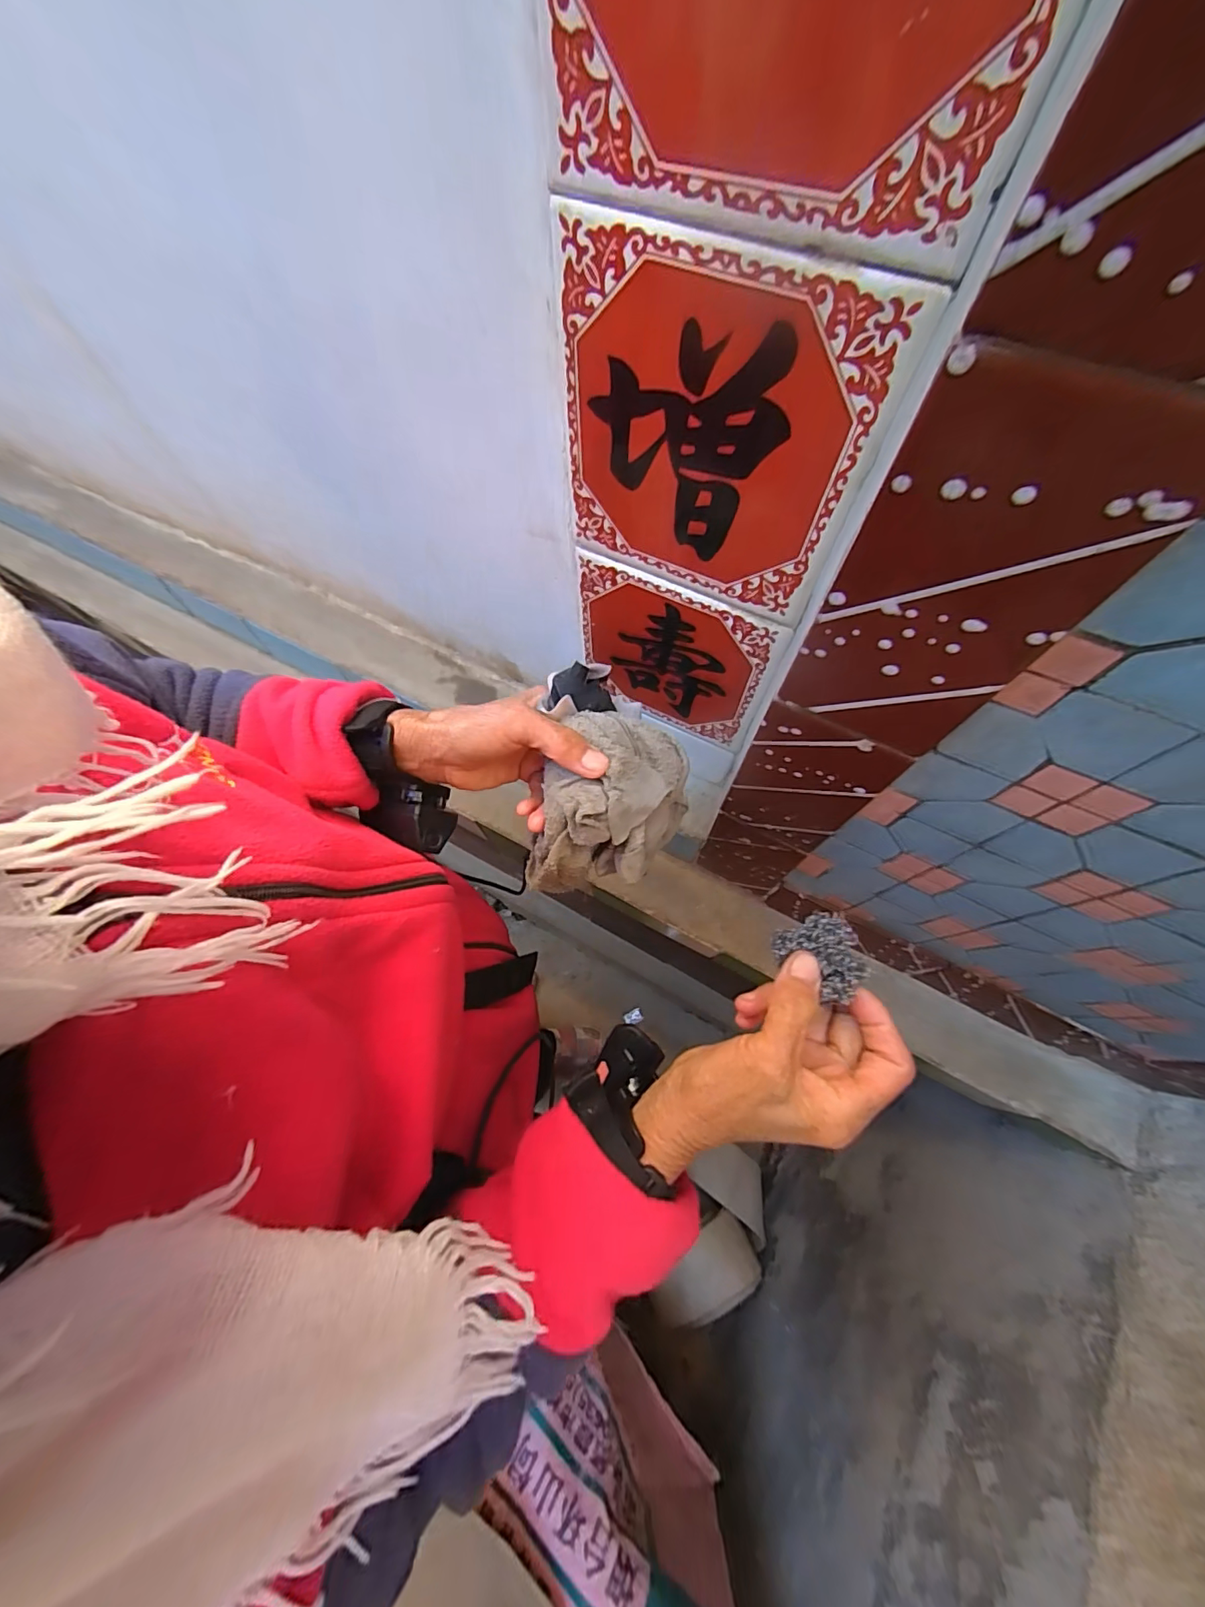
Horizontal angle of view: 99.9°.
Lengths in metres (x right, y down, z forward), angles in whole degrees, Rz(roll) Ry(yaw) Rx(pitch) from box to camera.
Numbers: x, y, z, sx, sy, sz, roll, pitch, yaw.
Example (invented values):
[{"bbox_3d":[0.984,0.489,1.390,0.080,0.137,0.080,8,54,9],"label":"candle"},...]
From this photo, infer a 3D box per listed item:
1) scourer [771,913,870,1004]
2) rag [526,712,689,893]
[{"bbox_3d":[0.114,0.080,0.263,0.033,0.026,0.040,-22,68,-8],"label":"scourer"},{"bbox_3d":[0.003,0.008,0.324,0.081,0.099,0.099,24,69,11],"label":"rag"}]

